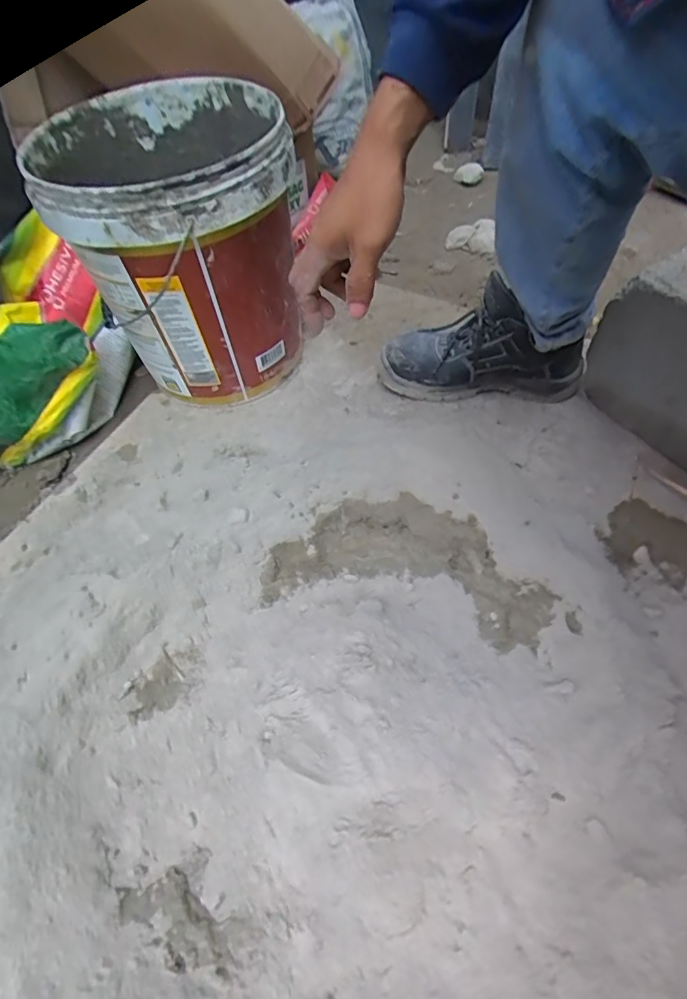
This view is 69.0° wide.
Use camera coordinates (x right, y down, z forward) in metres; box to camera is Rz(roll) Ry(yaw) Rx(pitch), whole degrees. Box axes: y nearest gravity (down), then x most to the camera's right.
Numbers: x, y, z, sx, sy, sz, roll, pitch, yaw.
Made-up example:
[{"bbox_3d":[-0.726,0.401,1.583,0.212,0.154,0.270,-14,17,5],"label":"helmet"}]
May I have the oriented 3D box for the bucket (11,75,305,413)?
[{"bbox_3d":[-0.202,-0.328,0.694,0.270,0.337,0.293,-5,53,6],"label":"bucket"}]

